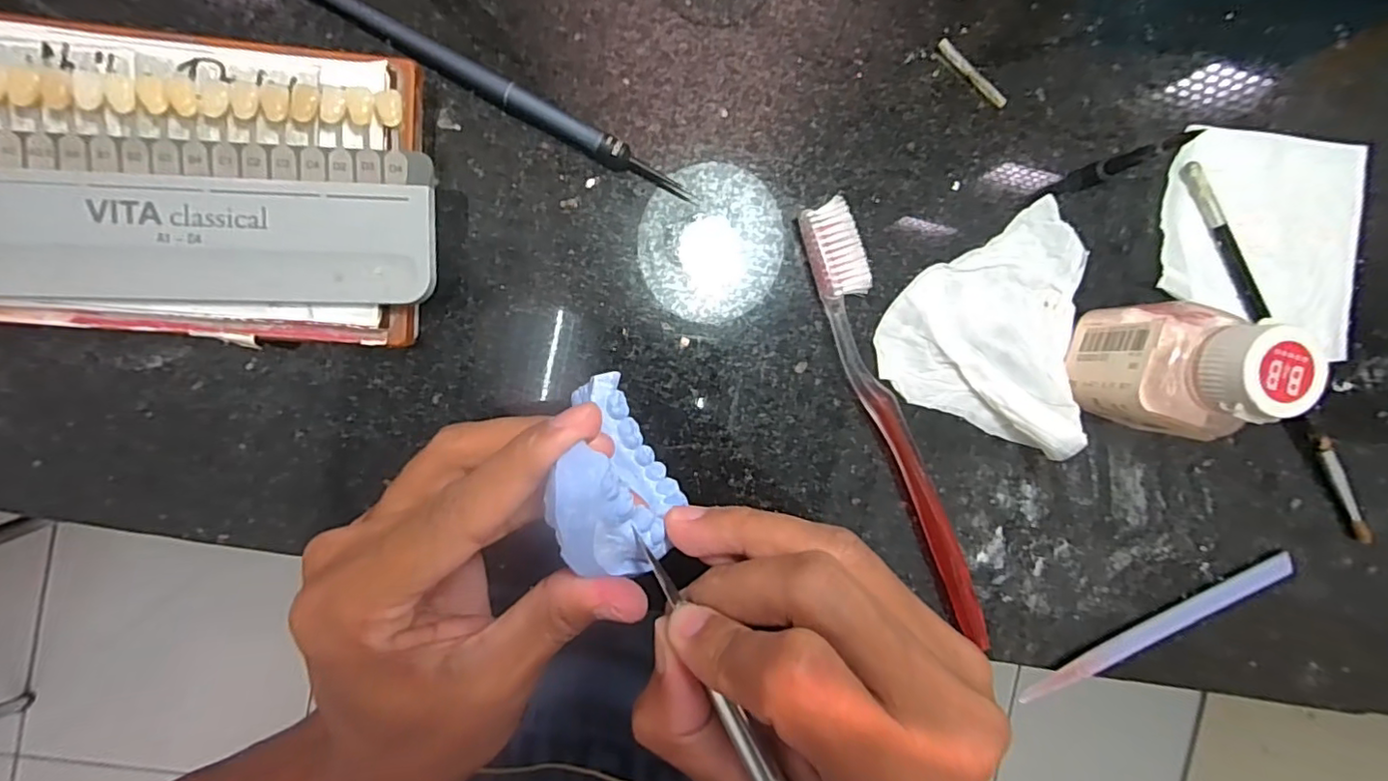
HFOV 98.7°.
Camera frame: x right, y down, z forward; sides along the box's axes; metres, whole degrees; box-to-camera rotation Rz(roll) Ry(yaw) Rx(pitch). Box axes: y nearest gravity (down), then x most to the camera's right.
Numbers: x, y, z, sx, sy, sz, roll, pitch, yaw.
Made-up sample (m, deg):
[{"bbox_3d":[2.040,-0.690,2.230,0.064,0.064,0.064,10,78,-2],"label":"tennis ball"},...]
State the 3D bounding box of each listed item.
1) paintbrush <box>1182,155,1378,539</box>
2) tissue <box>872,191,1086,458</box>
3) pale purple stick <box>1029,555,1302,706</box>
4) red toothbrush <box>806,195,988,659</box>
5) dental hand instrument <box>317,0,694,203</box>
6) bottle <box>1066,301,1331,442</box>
[{"bbox_3d":[0.250,-0.012,0.255,0.009,0.009,0.186,-32,96,-4],"label":"paintbrush"},{"bbox_3d":[0.122,-0.032,0.234,0.078,0.022,0.090,23,90,-7],"label":"tissue"},{"bbox_3d":[0.202,0.103,0.257,0.132,0.007,0.009,-26,95,-4],"label":"pale purple stick"},{"bbox_3d":[0.079,0.016,0.236,0.019,0.012,0.182,-21,95,-5],"label":"red toothbrush"},{"bbox_3d":[-0.071,-0.108,0.214,0.153,0.009,0.009,27,90,-7],"label":"dental hand instrument"},{"bbox_3d":[0.171,-0.009,0.215,0.033,0.070,0.046,9,92,-7],"label":"bottle"}]

